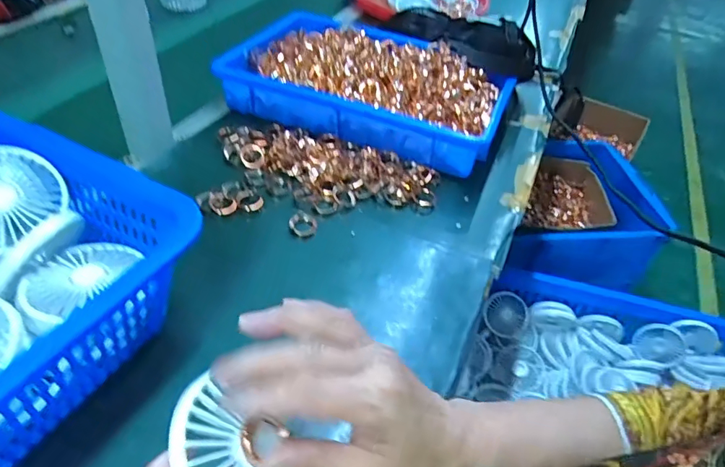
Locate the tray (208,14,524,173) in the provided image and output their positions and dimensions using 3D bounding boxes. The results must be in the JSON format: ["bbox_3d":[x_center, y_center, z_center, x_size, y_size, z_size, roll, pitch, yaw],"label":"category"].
[{"bbox_3d":[0.008,-0.203,0.687,0.359,0.067,0.222,18,45,11],"label":"tray"}]

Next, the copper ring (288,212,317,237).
[{"bbox_3d":[-0.062,-0.011,0.520,0.028,0.008,0.031,1,44,-6],"label":"copper ring"}]

